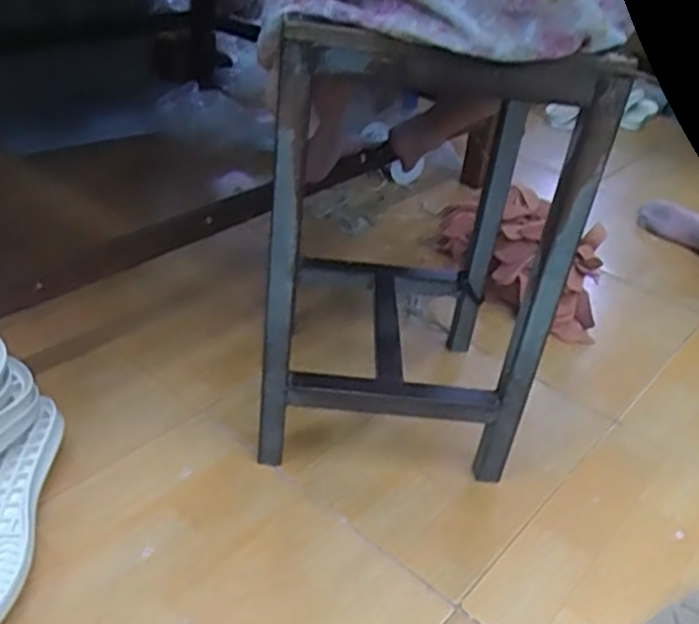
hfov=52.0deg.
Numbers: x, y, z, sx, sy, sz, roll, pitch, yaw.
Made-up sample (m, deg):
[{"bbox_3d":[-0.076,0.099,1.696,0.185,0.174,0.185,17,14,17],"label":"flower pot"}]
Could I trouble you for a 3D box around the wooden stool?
[{"bbox_3d":[0.075,-0.083,0.843,0.293,0.502,0.320,8,33,0],"label":"wooden stool"}]

